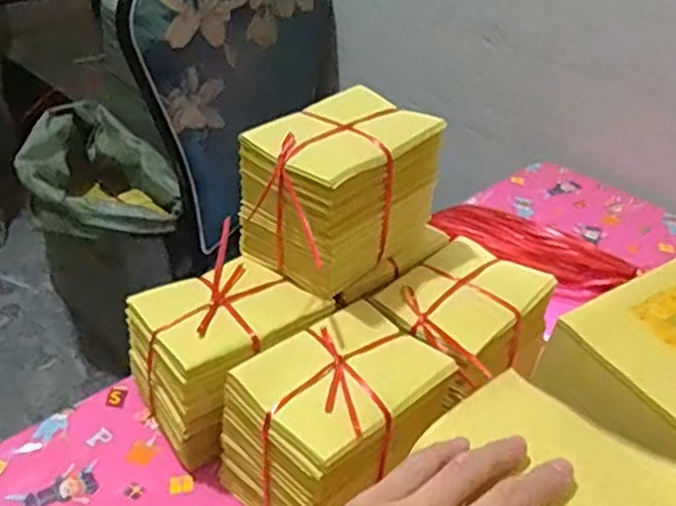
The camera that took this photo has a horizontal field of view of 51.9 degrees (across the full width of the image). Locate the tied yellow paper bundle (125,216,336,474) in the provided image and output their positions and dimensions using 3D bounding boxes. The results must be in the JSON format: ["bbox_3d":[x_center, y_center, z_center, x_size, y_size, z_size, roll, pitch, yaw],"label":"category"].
[{"bbox_3d":[-0.110,0.099,0.670,0.155,0.138,0.151,-25,45,-34],"label":"tied yellow paper bundle"}]

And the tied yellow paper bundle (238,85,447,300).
[{"bbox_3d":[0.000,-0.060,0.669,0.171,0.133,0.117,-28,46,-36],"label":"tied yellow paper bundle"}]

